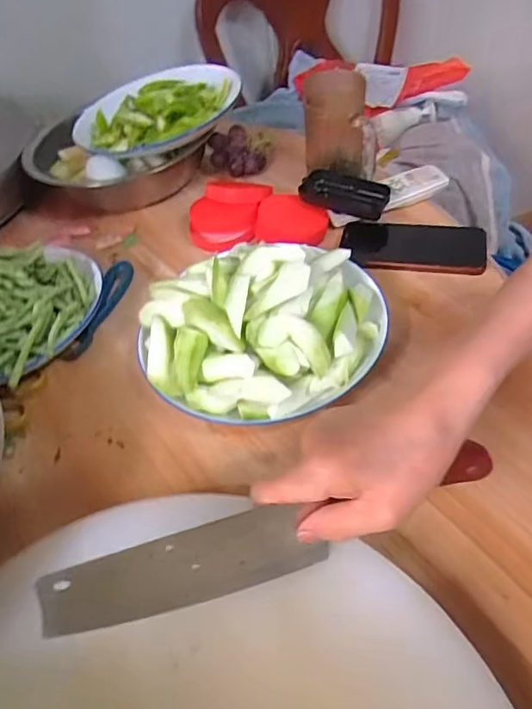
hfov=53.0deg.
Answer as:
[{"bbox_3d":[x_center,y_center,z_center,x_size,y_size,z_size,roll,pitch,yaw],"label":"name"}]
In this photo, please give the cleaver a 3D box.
[{"bbox_3d":[0.010,0.117,0.338,0.283,0.077,0.017,-13,49,-14],"label":"cleaver"}]

